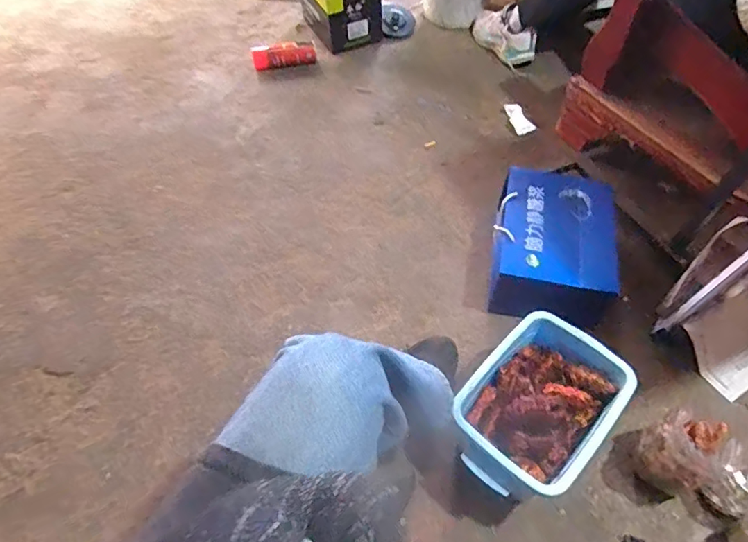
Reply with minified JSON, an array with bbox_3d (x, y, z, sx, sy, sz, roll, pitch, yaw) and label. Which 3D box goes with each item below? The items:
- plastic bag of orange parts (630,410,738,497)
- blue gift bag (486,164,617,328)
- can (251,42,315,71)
[{"bbox_3d":[0.487,0.288,0.788,0.098,0.139,0.107,-23,58,-15],"label":"plastic bag of orange parts"},{"bbox_3d":[0.370,-0.050,1.050,0.226,0.136,0.323,9,55,7],"label":"blue gift bag"},{"bbox_3d":[-0.292,-0.702,1.618,0.203,0.061,0.075,-15,56,-10],"label":"can"}]

